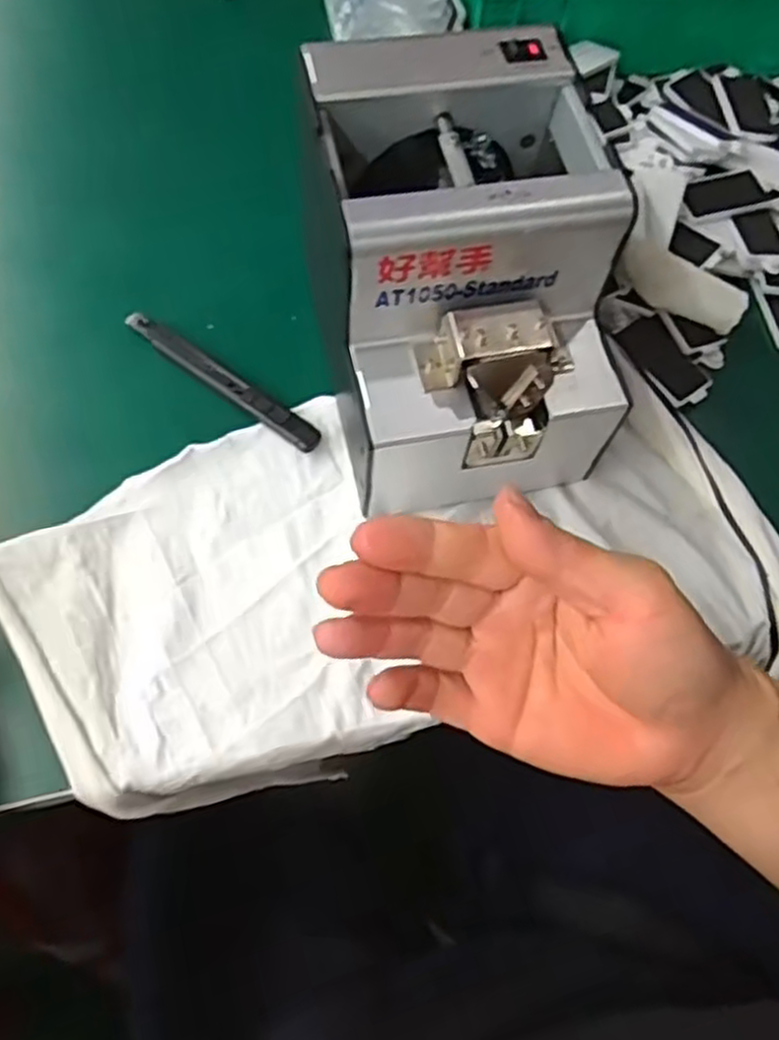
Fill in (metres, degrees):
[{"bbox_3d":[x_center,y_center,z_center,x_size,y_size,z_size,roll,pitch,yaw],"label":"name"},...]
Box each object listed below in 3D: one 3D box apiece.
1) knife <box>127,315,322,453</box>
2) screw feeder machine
[{"bbox_3d":[-0.096,-0.080,0.442,0.138,0.010,0.016,35,68,12],"label":"knife"},{"bbox_3d":[0.031,-0.113,0.388,0.133,0.143,0.183,-10,66,-8],"label":"screw feeder machine"}]

